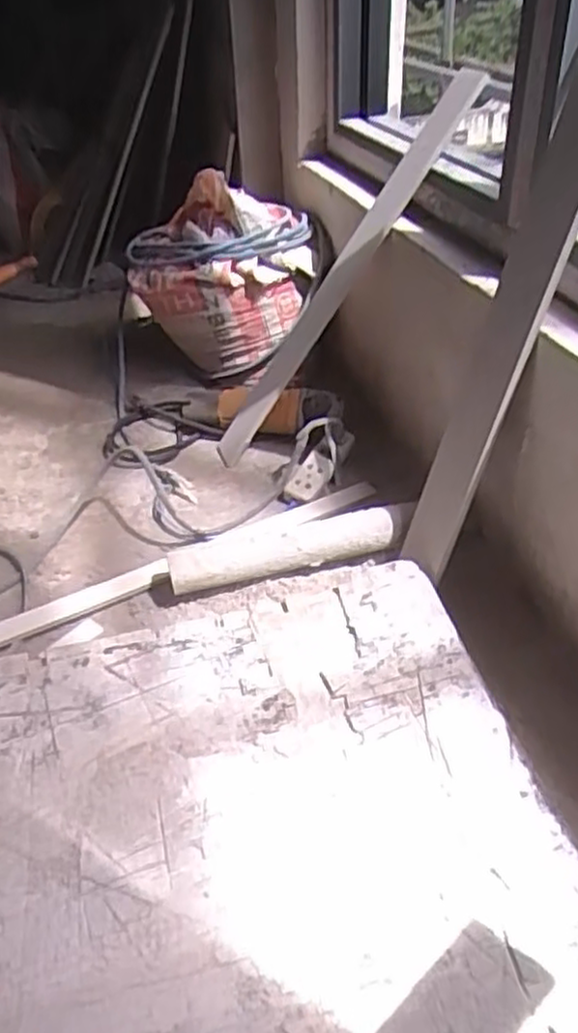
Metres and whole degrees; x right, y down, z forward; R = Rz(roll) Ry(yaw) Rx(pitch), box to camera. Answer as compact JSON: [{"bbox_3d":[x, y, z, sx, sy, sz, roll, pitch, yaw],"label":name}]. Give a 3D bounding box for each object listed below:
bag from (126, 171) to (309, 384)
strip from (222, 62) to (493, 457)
[{"bbox_3d":[-0.109,-0.378,1.237,0.292,0.279,0.198,-8,38,-5],"label":"bag"},{"bbox_3d":[0.060,-0.311,1.037,0.028,0.596,0.059,24,31,-22],"label":"strip"}]

